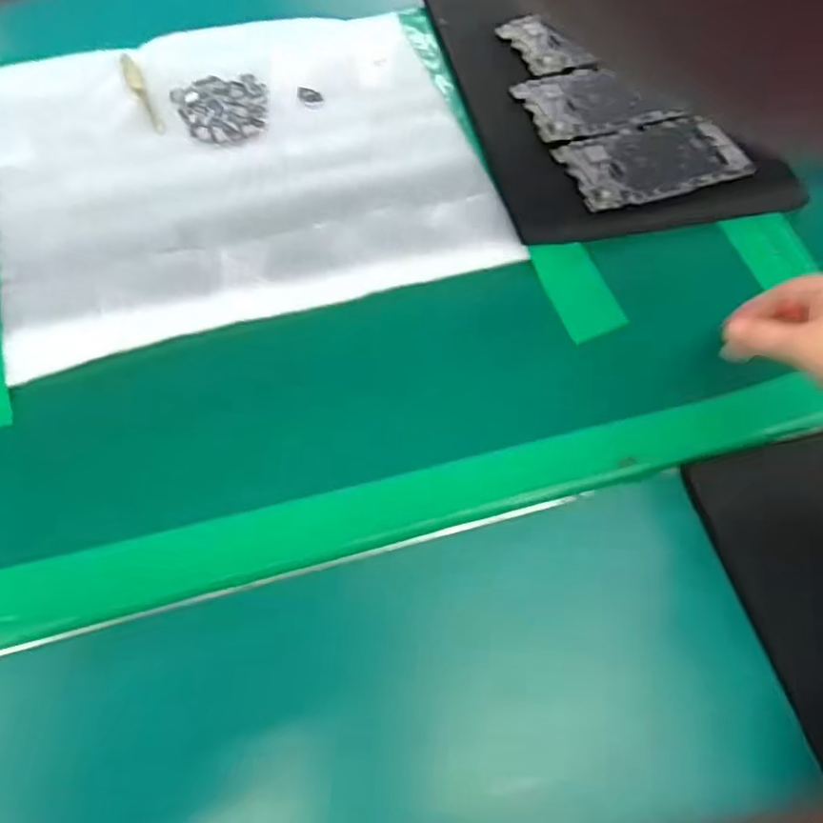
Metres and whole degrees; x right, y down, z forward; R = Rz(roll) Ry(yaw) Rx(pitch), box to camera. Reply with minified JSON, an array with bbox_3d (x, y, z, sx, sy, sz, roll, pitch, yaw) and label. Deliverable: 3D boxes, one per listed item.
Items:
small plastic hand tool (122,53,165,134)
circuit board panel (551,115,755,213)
[{"bbox_3d":[-0.224,-0.263,0.534,0.013,0.004,0.096,-20,66,-17],"label":"small plastic hand tool"},{"bbox_3d":[0.203,-0.210,0.532,0.160,0.007,0.074,-17,65,-16],"label":"circuit board panel"}]

